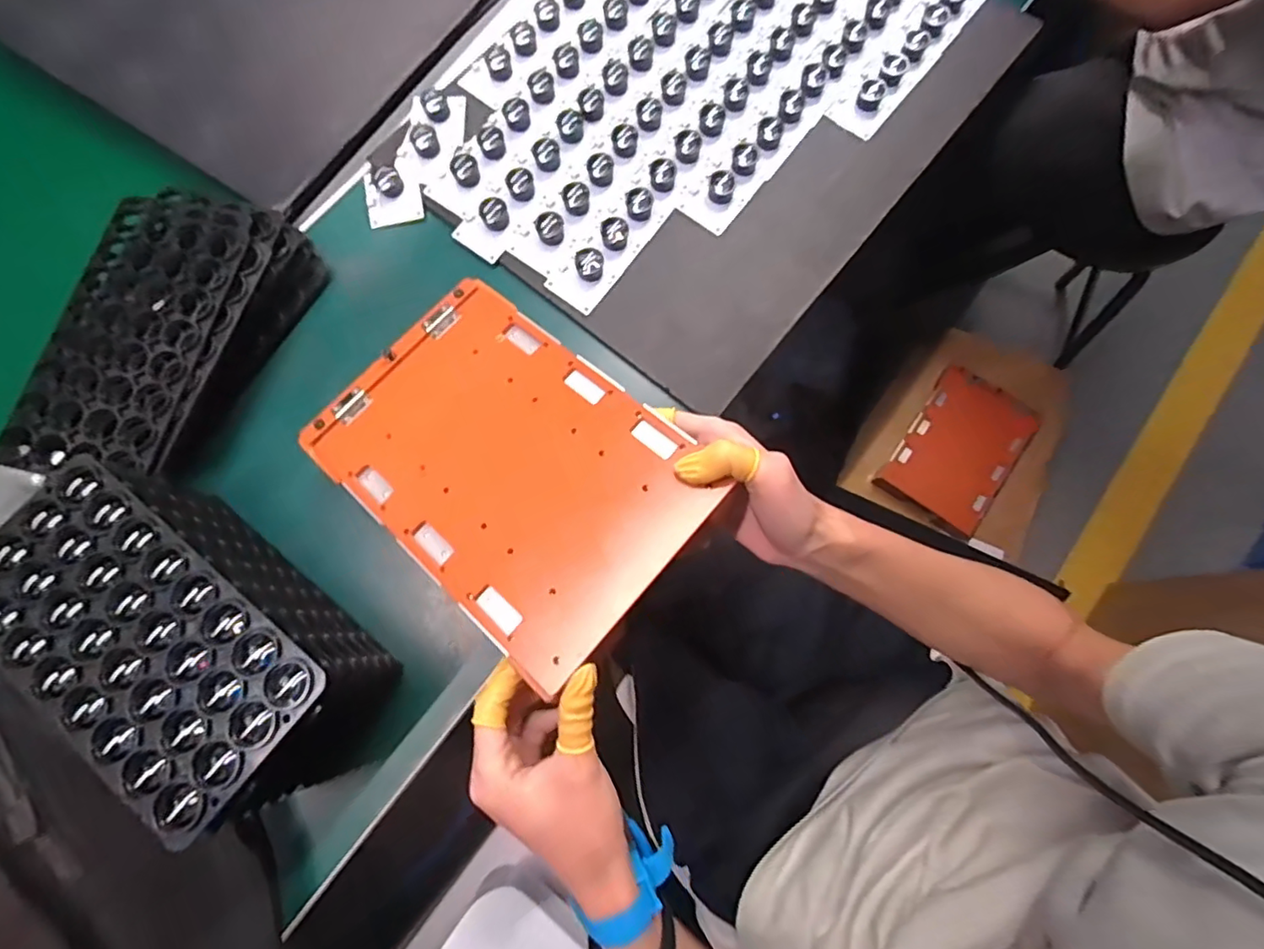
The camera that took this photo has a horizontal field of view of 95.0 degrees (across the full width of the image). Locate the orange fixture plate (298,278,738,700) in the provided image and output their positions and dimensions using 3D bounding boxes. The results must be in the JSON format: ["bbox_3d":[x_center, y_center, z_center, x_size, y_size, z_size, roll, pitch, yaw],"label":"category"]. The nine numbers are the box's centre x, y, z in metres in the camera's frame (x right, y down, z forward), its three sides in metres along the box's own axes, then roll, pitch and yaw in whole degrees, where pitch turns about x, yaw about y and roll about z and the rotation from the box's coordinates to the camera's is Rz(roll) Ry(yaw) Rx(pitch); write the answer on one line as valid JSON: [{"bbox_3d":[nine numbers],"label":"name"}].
[{"bbox_3d":[-0.079,-0.010,0.366,0.242,0.008,0.160,39,79,19],"label":"orange fixture plate"}]

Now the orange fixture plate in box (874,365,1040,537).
[{"bbox_3d":[0.548,-0.045,0.955,0.175,0.044,0.244,34,78,7],"label":"orange fixture plate in box"}]

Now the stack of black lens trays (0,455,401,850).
[{"bbox_3d":[-0.254,0.096,0.346,0.203,0.103,0.102,38,79,8],"label":"stack of black lens trays"}]

